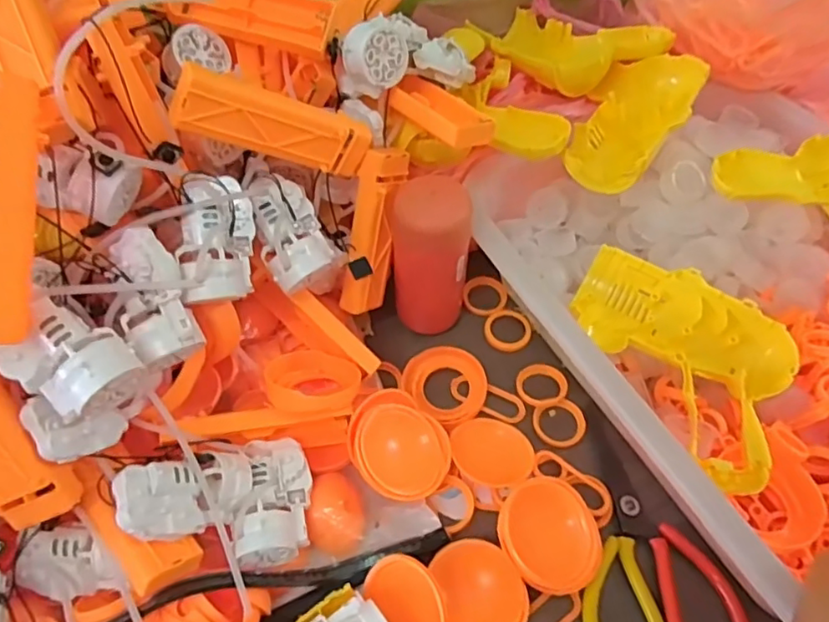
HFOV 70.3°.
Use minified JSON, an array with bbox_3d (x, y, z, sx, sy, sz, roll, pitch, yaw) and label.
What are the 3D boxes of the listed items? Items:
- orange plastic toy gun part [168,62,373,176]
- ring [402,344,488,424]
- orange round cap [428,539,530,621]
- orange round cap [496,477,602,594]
[{"bbox_3d":[-0.075,-0.104,0.329,0.112,0.031,0.014,6,47,-40],"label":"orange plastic toy gun part"},{"bbox_3d":[0.022,0.051,0.416,0.051,0.012,0.056,0,55,0],"label":"ring"},{"bbox_3d":[0.037,0.159,0.329,0.047,0.014,0.057,-11,56,-8],"label":"orange round cap"},{"bbox_3d":[0.079,0.129,0.341,0.058,0.013,0.062,9,61,-17],"label":"orange round cap"}]

